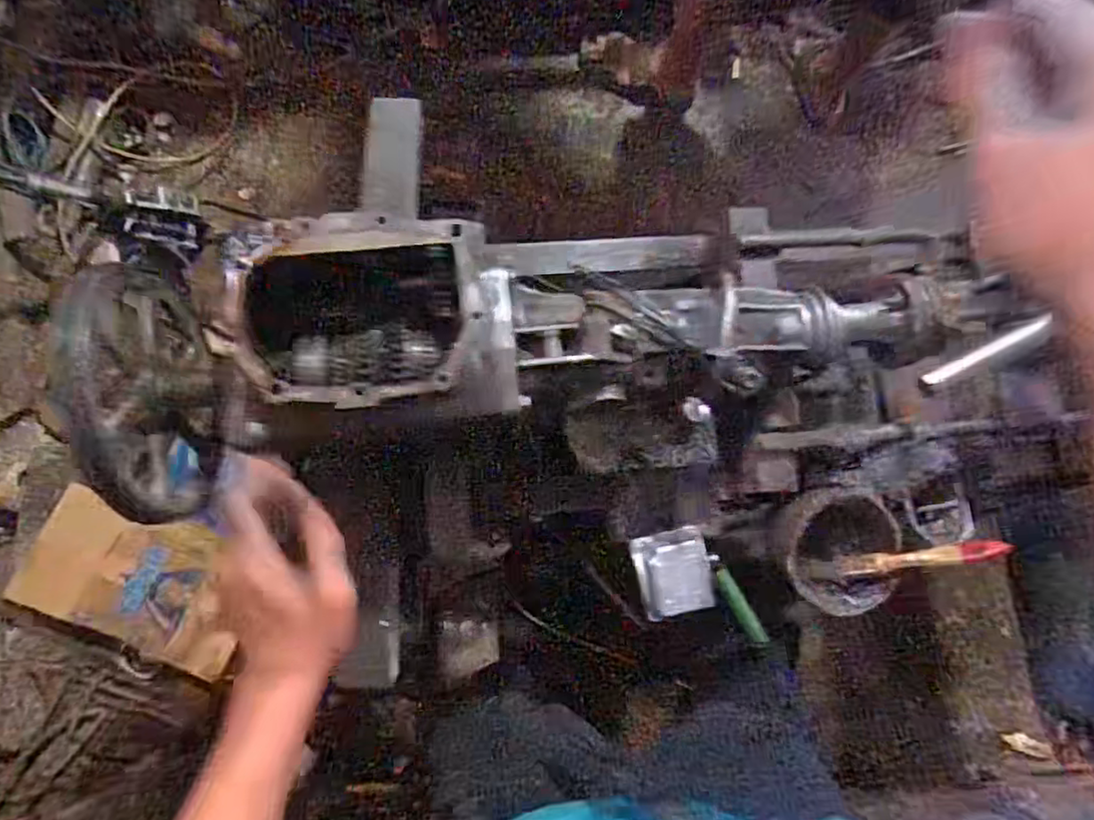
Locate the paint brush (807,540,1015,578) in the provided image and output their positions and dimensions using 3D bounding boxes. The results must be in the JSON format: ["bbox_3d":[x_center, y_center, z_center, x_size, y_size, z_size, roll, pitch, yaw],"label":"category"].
[{"bbox_3d":[0.341,0.146,0.626,0.014,0.177,0.020,-9,80,-46],"label":"paint brush"}]

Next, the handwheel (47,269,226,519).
[{"bbox_3d":[-0.336,-0.010,0.557,0.051,0.167,0.210,-2,82,-4],"label":"handwheel"}]

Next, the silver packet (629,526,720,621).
[{"bbox_3d":[0.133,0.167,0.668,0.077,0.028,0.083,-12,83,-5],"label":"silver packet"}]

